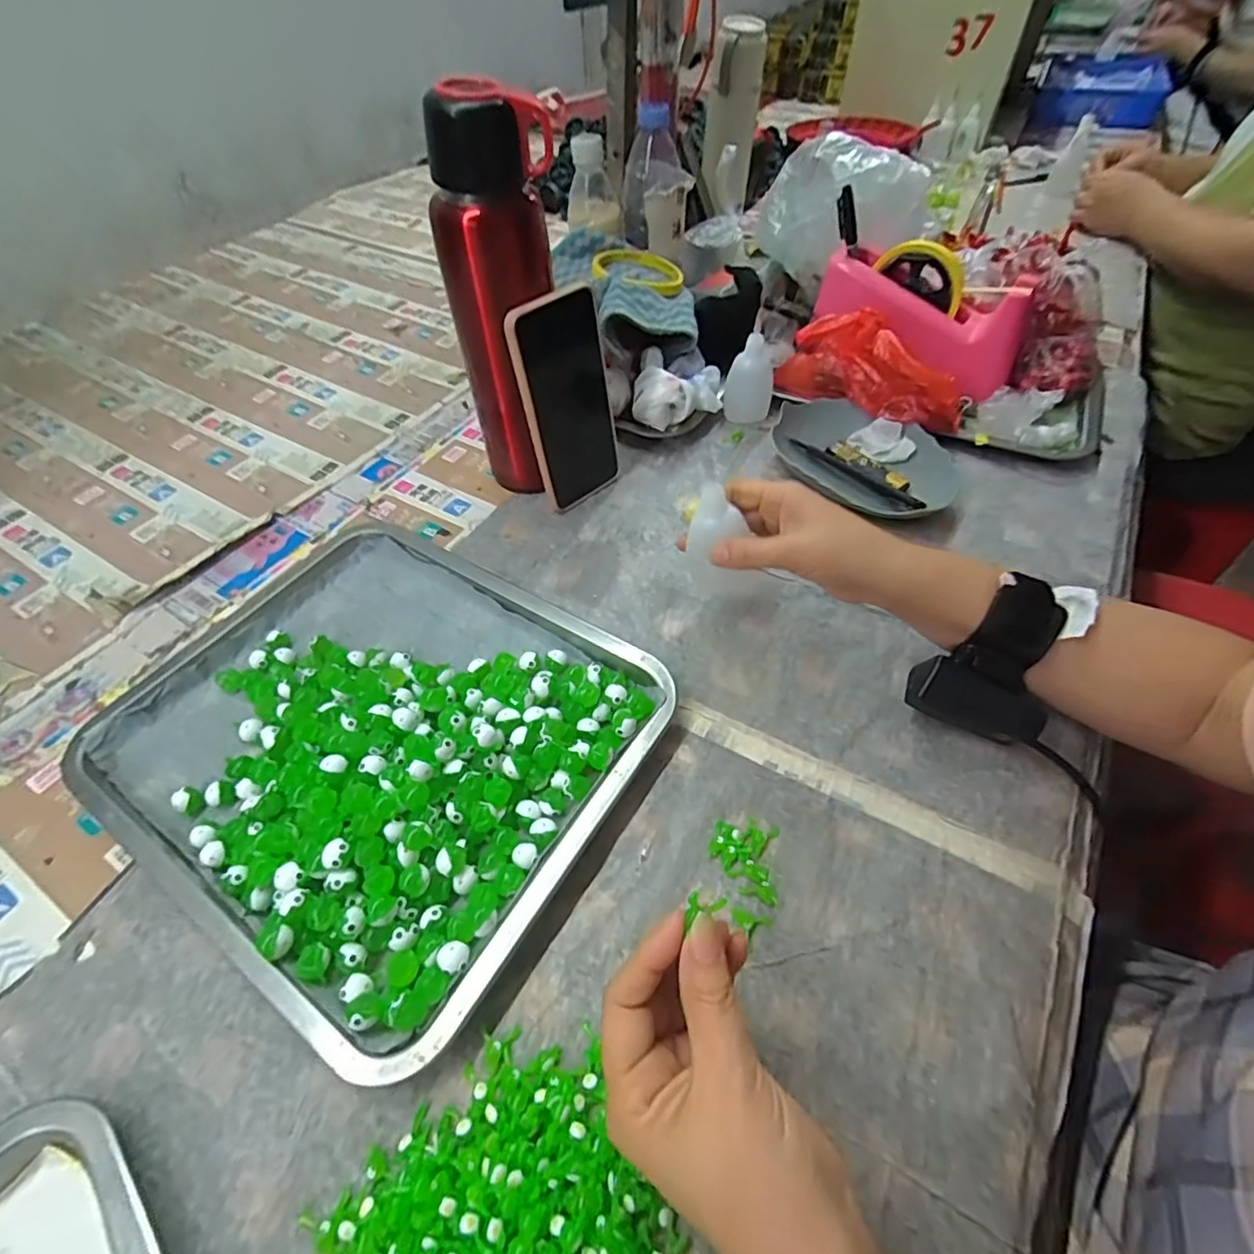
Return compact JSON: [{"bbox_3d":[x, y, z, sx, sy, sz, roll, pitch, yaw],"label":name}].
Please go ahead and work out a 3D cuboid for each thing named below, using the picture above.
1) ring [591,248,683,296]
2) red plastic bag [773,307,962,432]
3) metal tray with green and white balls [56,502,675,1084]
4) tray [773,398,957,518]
[{"bbox_3d":[0.011,-0.367,0.604,0.092,0.015,0.089,0,52,1],"label":"ring"},{"bbox_3d":[0.222,-0.232,0.537,0.170,0.077,0.046,32,59,23],"label":"red plastic bag"},{"bbox_3d":[-0.164,0.056,0.372,0.320,0.036,0.259,26,57,20],"label":"metal tray with green and white balls"},{"bbox_3d":[0.206,-0.153,0.520,0.108,0.026,0.159,-38,60,-25],"label":"tray"}]

